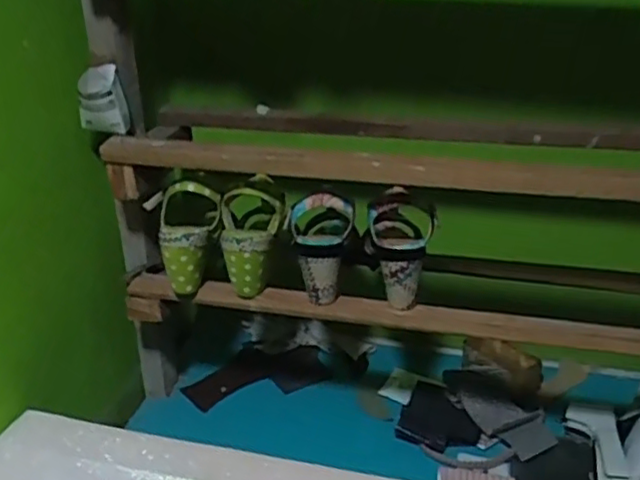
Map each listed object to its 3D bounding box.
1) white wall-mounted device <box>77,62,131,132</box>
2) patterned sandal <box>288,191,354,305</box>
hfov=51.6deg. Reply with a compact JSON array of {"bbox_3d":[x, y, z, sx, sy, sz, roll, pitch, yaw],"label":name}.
[{"bbox_3d":[-0.272,-0.175,0.828,0.055,0.078,0.036,-7,27,-14],"label":"white wall-mounted device"},{"bbox_3d":[0.003,0.007,0.822,0.081,0.129,0.082,0,26,-1],"label":"patterned sandal"}]

